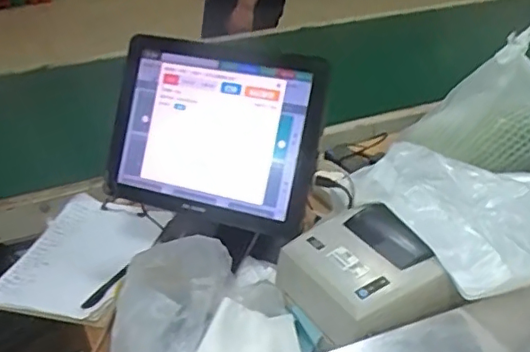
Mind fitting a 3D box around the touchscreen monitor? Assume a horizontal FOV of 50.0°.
[{"bbox_3d":[-0.082,-0.033,0.929,0.353,0.309,0.195,1,32,5],"label":"touchscreen monitor"}]

